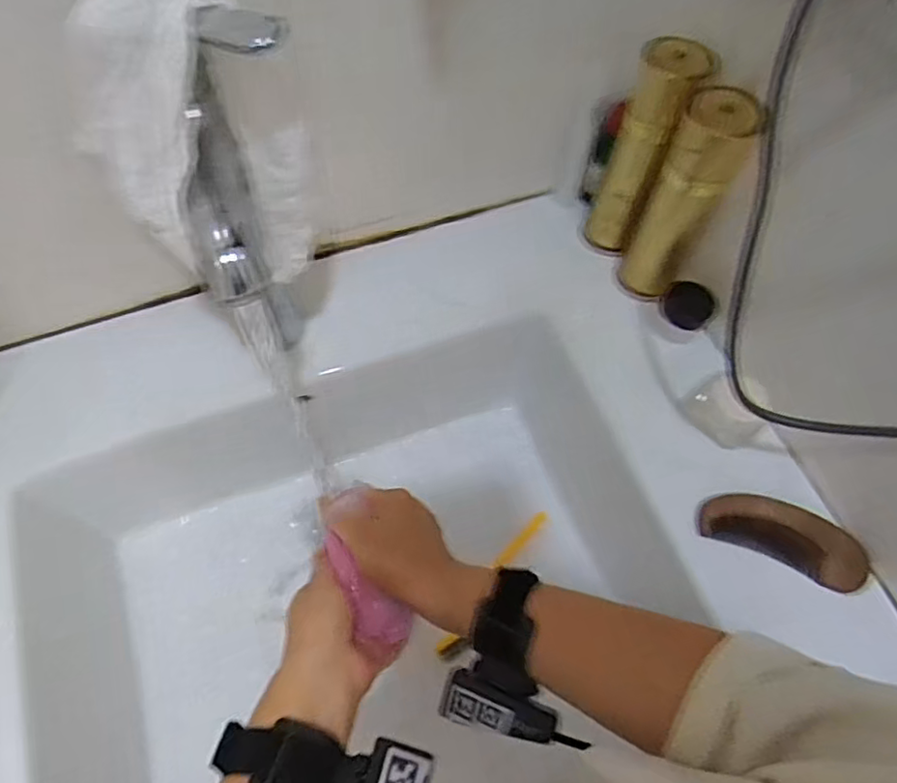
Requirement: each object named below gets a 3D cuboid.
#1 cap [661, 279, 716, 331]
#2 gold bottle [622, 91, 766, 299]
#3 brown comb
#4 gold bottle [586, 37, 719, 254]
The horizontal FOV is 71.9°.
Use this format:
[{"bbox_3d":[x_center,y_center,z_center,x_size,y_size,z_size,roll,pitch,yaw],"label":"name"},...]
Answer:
[{"bbox_3d":[0.210,-0.076,0.539,0.016,0.044,0.045,-17,65,-32],"label":"cap"},{"bbox_3d":[0.185,-0.149,0.496,0.049,0.179,0.048,19,63,8],"label":"gold bottle"},{"bbox_3d":[0.254,0.108,0.465,0.120,0.014,0.044,23,64,10],"label":"brown comb"},{"bbox_3d":[0.162,-0.195,0.520,0.050,0.175,0.052,19,63,8],"label":"gold bottle"}]

